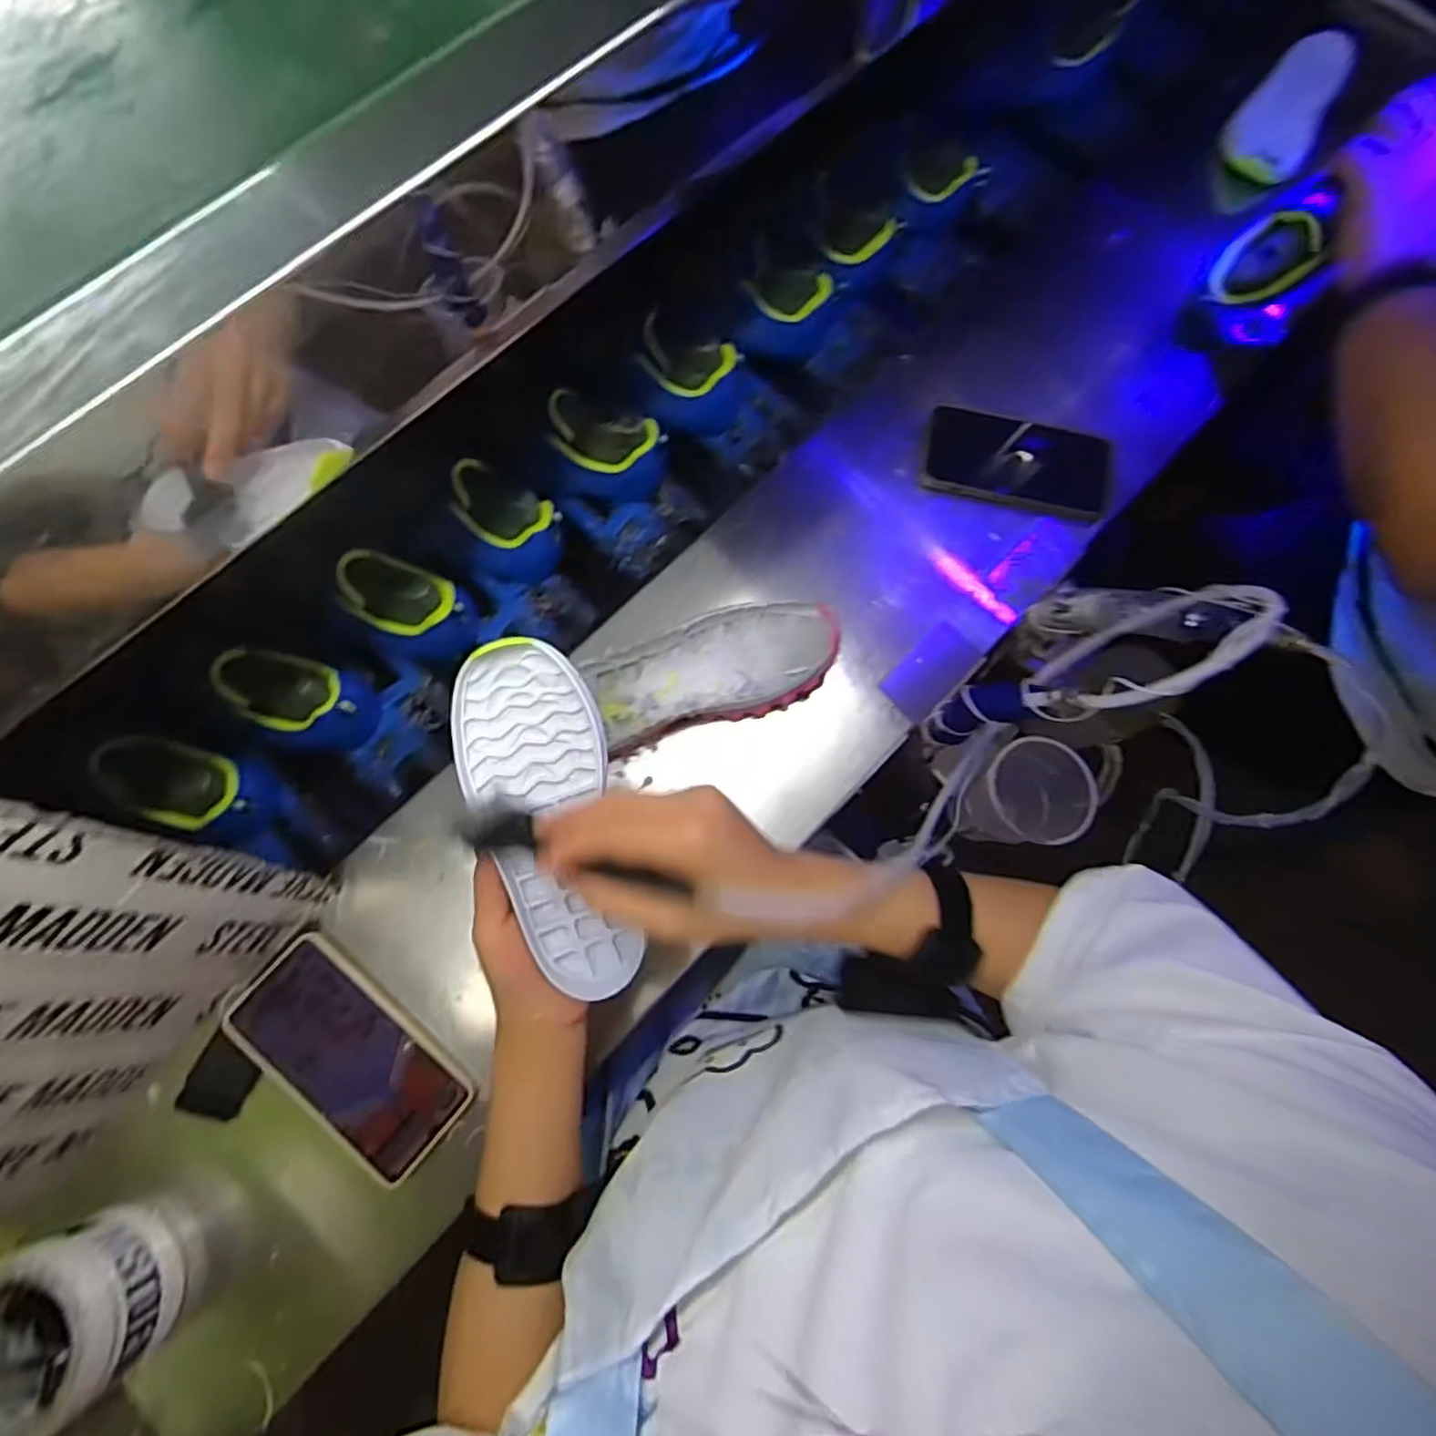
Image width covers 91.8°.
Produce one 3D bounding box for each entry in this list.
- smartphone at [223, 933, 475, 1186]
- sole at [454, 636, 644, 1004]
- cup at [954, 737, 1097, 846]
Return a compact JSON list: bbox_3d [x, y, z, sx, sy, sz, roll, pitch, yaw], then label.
[{"bbox_3d":[-0.253,0.231,0.477,0.165,0.018,0.080,40,79,2],"label":"smartphone"},{"bbox_3d":[-0.098,0.059,0.394,0.078,0.021,0.200,-11,96,-5],"label":"sole"},{"bbox_3d":[0.257,0.069,0.604,0.080,0.113,0.086,1,74,-2],"label":"cup"}]

